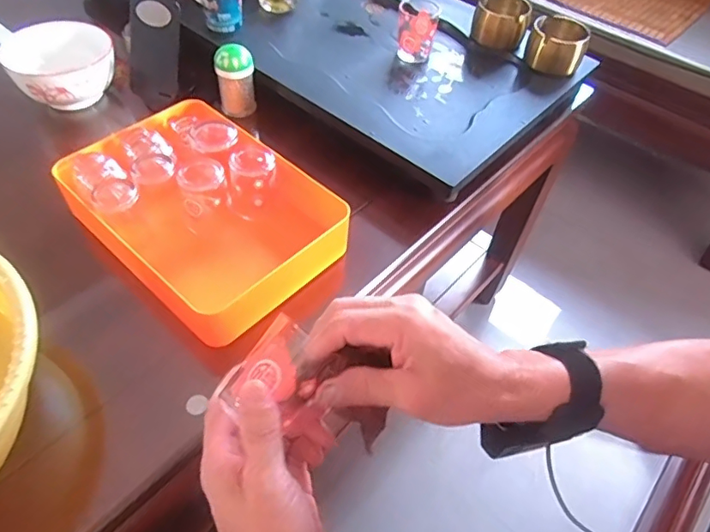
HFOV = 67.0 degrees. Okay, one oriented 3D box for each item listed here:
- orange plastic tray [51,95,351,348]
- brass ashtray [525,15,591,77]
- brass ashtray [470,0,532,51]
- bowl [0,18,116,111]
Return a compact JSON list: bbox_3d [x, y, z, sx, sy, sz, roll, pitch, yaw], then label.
[{"bbox_3d":[-0.161,-0.057,0.592,0.274,0.095,0.199,36,58,22],"label":"orange plastic tray"},{"bbox_3d":[0.280,-0.307,0.744,0.076,0.048,0.075,18,53,9],"label":"brass ashtray"},{"bbox_3d":[0.210,-0.355,0.775,0.074,0.052,0.069,14,52,6],"label":"brass ashtray"},{"bbox_3d":[-0.384,-0.258,0.712,0.127,0.070,0.127,2,52,-3],"label":"bowl"}]

